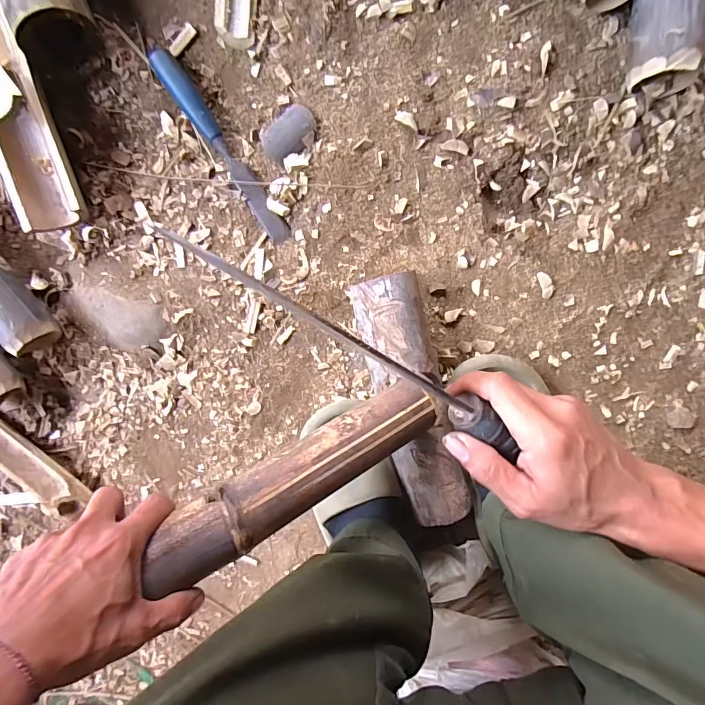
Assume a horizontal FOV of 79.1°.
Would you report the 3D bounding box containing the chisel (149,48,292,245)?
[{"bbox_3d":[-0.143,-0.223,0.469,0.026,0.021,0.227,-33,94,8],"label":"chisel"}]

